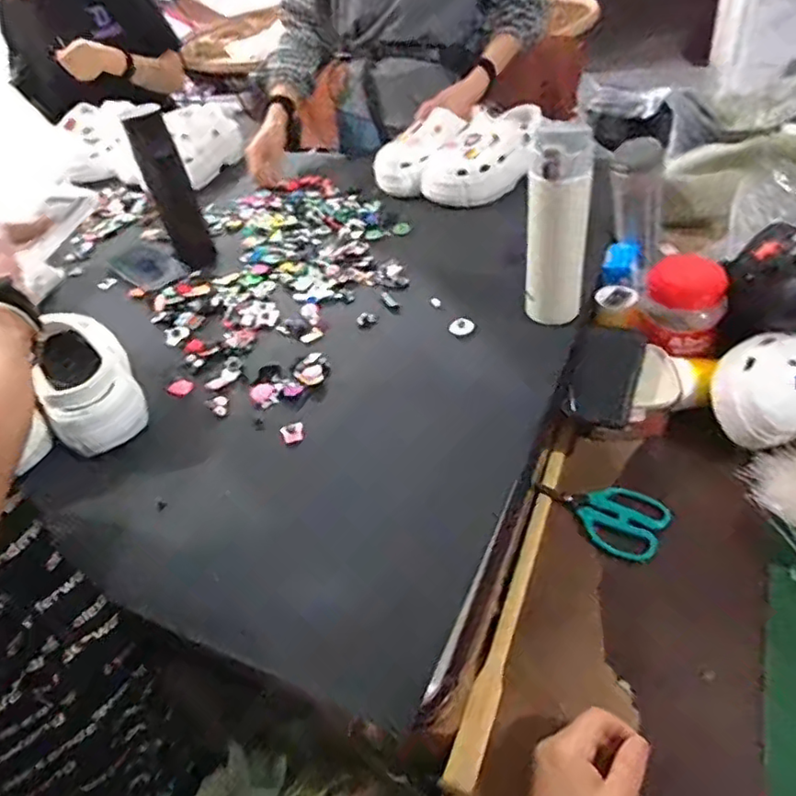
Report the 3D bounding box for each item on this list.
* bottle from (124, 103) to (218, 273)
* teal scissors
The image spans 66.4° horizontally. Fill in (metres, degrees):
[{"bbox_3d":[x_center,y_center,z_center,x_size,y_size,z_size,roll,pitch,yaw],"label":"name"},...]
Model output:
[{"bbox_3d":[-0.341,-0.309,0.920,0.063,0.223,0.066,-21,44,-10],"label":"bottle"},{"bbox_3d":[0.219,0.121,0.663,0.134,0.010,0.081,22,53,31],"label":"teal scissors"}]

